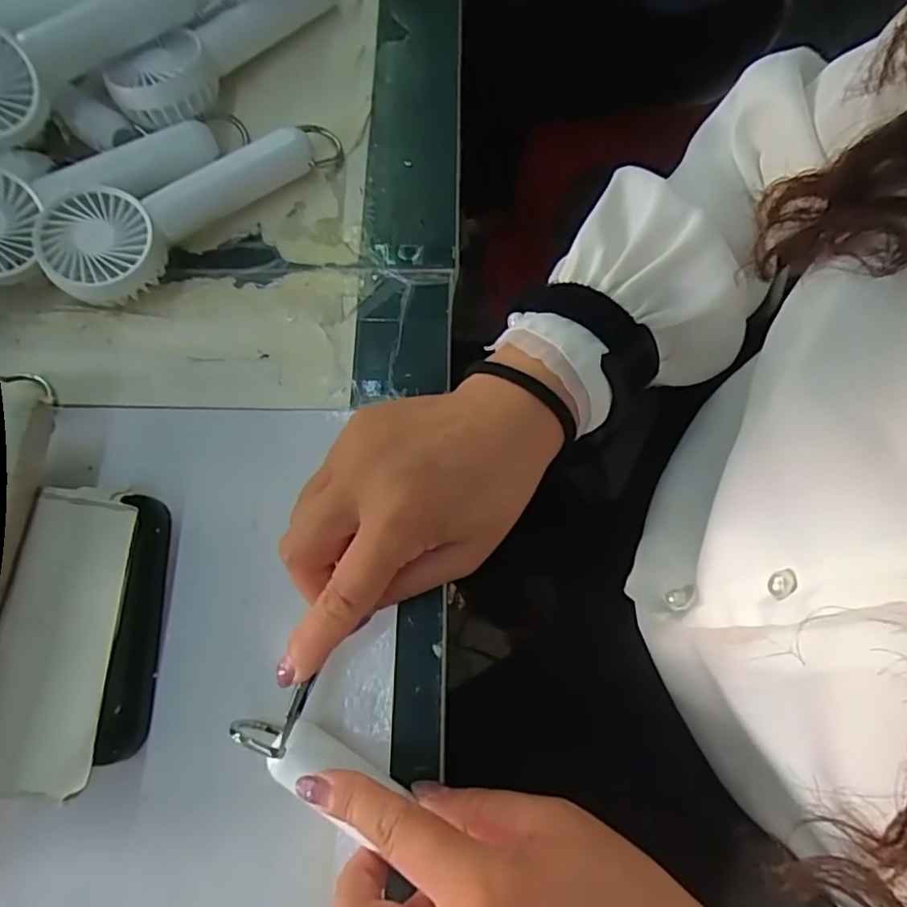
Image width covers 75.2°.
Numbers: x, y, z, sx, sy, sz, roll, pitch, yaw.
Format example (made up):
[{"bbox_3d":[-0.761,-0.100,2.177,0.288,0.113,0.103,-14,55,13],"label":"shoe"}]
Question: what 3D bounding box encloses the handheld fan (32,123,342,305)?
[{"bbox_3d":[-0.136,-0.137,0.313,0.160,0.039,0.051,-39,77,-9],"label":"handheld fan"}]

